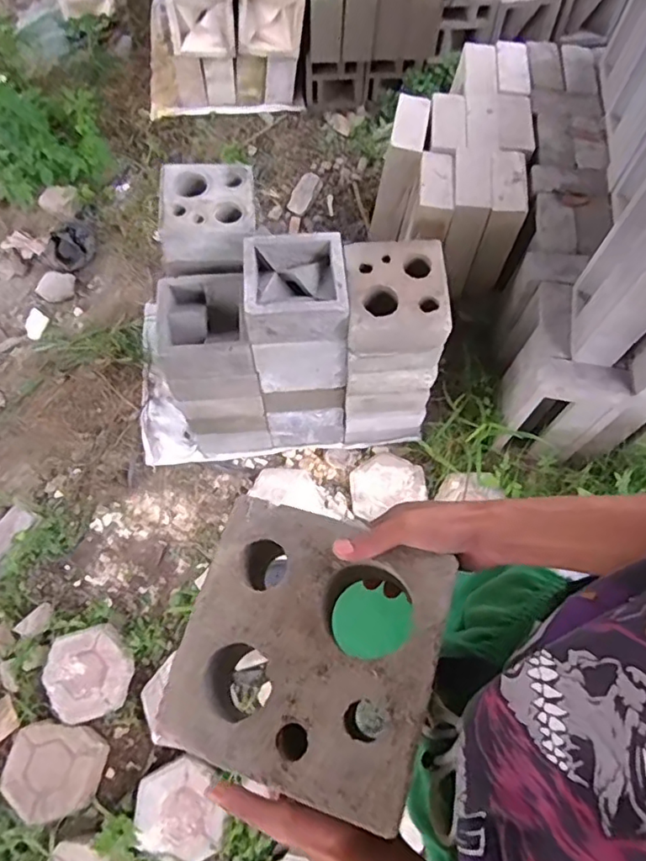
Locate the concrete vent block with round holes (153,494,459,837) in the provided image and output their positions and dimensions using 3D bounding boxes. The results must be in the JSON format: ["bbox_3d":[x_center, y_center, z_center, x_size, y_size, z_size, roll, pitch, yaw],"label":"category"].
[{"bbox_3d":[-0.010,0.174,0.459,0.191,0.068,0.195,17,68,9],"label":"concrete vent block with round holes"}]

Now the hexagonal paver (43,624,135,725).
[{"bbox_3d":[-0.551,0.571,1.329,0.209,0.066,0.196,-17,67,-5],"label":"hexagonal paver"}]

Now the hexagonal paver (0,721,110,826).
[{"bbox_3d":[-0.602,0.755,1.254,0.220,0.054,0.184,6,67,5],"label":"hexagonal paver"}]

